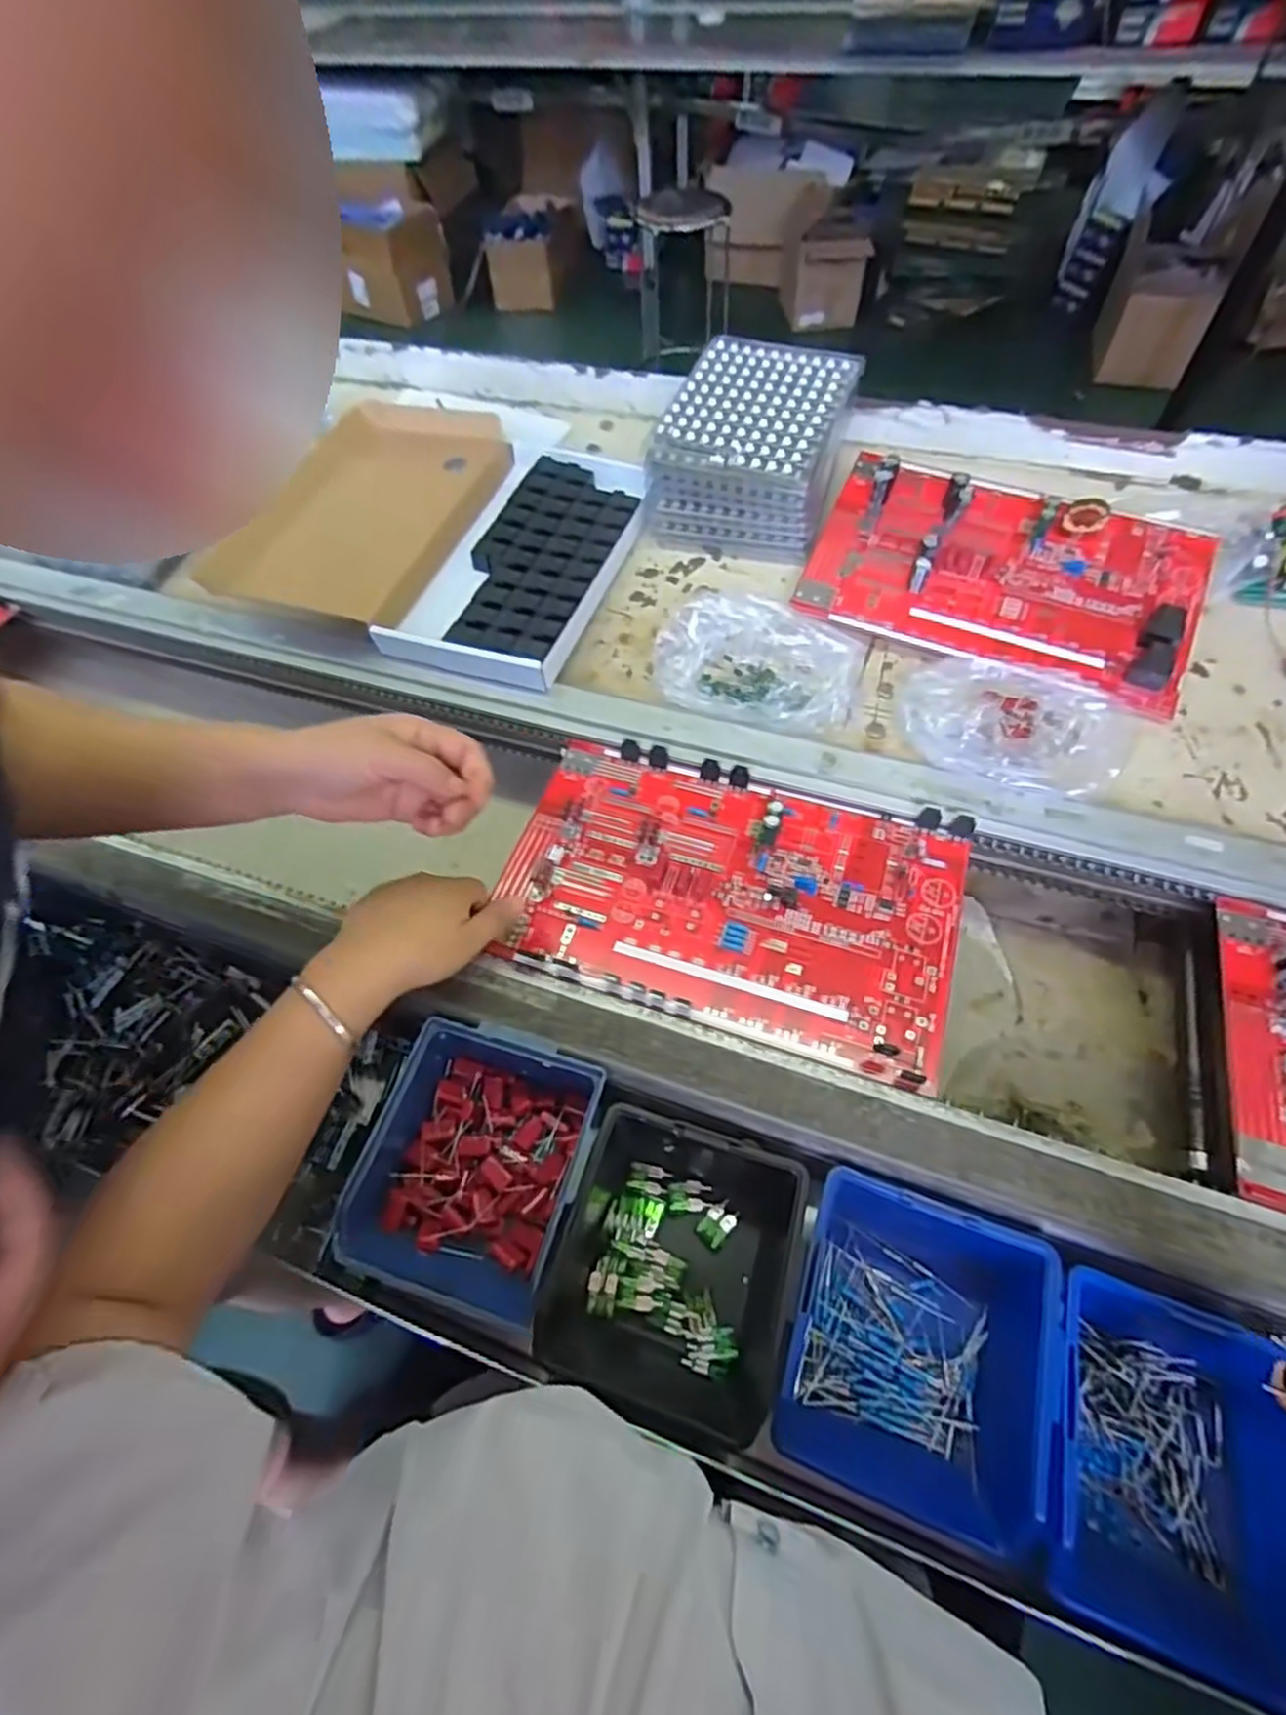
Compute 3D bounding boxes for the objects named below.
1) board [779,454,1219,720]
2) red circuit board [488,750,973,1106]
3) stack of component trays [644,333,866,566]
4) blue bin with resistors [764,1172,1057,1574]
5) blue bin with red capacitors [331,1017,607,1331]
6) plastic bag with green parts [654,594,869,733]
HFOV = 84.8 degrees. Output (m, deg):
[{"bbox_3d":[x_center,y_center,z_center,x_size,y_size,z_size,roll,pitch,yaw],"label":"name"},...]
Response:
[{"bbox_3d":[0.313,-0.251,0.615,0.316,0.048,0.195,22,73,13],"label":"board"},{"bbox_3d":[0.060,0.021,0.502,0.313,0.024,0.197,15,58,13],"label":"red circuit board"},{"bbox_3d":[0.108,-0.396,0.688,0.150,0.112,0.178,18,58,15],"label":"stack of component trays"},{"bbox_3d":[0.137,0.249,0.364,0.120,0.061,0.129,16,57,16],"label":"blue bin with resistors"},{"bbox_3d":[-0.095,0.183,0.421,0.122,0.060,0.141,11,55,13],"label":"blue bin with red capacitors"},{"bbox_3d":[0.095,-0.166,0.598,0.169,0.052,0.116,25,60,19],"label":"plastic bag with green parts"}]

